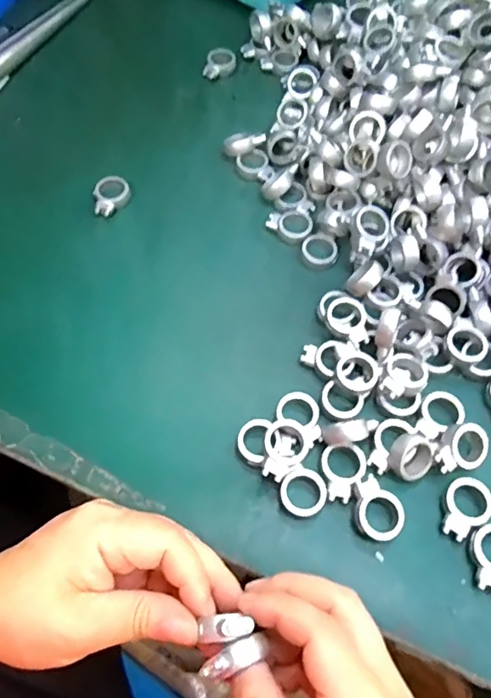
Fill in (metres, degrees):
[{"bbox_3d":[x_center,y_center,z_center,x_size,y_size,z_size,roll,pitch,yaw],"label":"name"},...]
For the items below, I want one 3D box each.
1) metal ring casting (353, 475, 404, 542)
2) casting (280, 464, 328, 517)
[{"bbox_3d":[0.072,0.091,0.290,0.027,0.013,0.032,-38,70,-17],"label":"metal ring casting"},{"bbox_3d":[0.033,0.083,0.297,0.025,0.010,0.026,0,63,0],"label":"casting"}]

